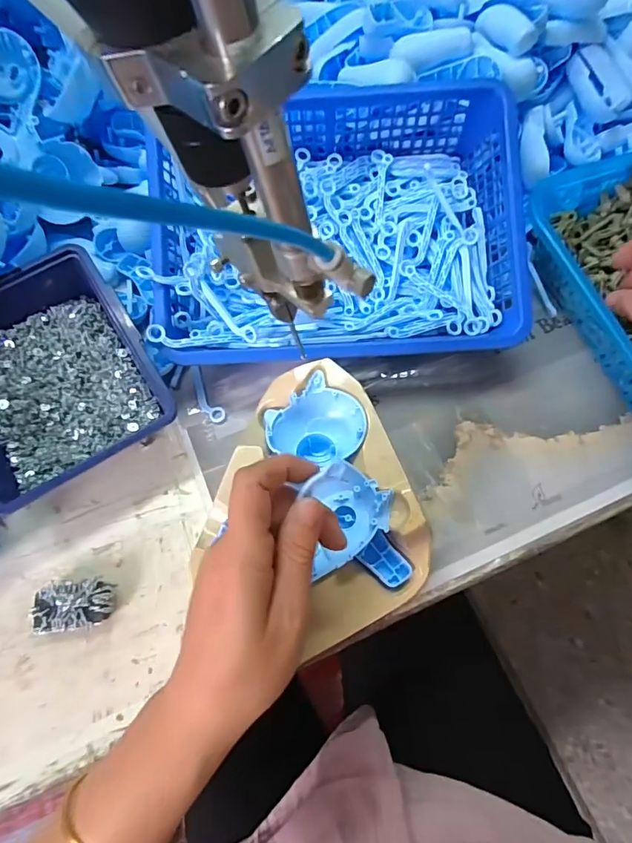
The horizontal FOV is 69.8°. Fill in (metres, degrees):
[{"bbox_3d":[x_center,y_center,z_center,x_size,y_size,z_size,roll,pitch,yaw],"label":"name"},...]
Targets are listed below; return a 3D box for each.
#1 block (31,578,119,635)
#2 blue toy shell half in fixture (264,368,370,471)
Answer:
[{"bbox_3d":[-0.175,0.132,0.326,0.055,0.018,0.033,-7,70,-2],"label":"block"},{"bbox_3d":[0.000,0.005,0.343,0.068,0.026,0.067,0,70,1],"label":"blue toy shell half in fixture"}]

